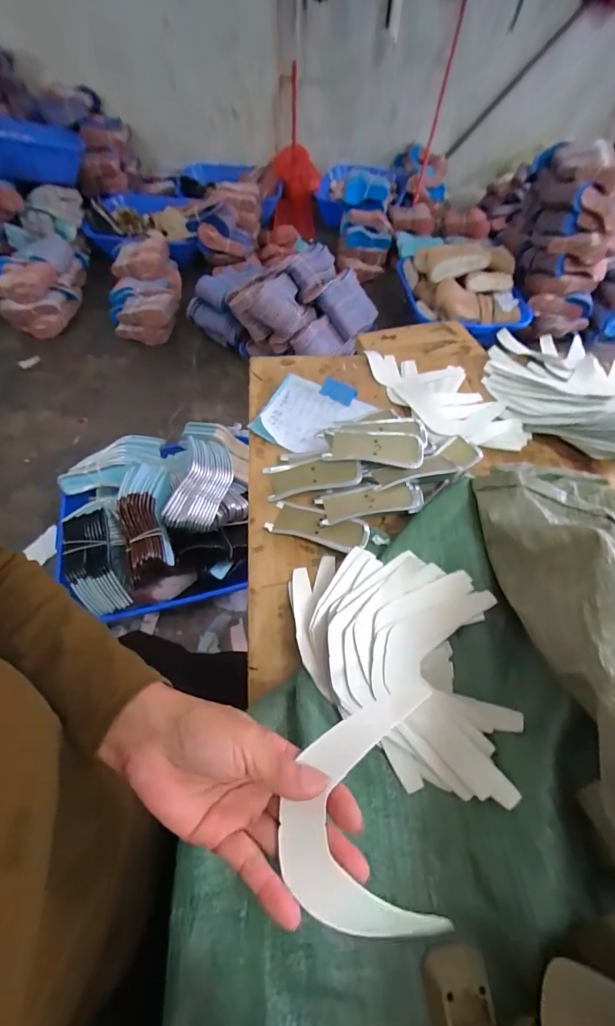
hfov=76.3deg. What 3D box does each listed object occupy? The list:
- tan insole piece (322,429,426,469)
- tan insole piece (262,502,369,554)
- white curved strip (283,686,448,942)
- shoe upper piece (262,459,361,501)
[{"bbox_3d":[0.082,-0.083,0.487,0.119,0.011,0.047,7,72,5],"label":"tan insole piece"},{"bbox_3d":[0.013,0.016,0.461,0.115,0.020,0.043,19,59,9],"label":"tan insole piece"},{"bbox_3d":[0.035,0.190,0.254,0.103,0.044,0.129,0,56,-4],"label":"white curved strip"},{"bbox_3d":[0.007,-0.045,0.486,0.118,0.012,0.045,-6,56,7],"label":"shoe upper piece"}]

